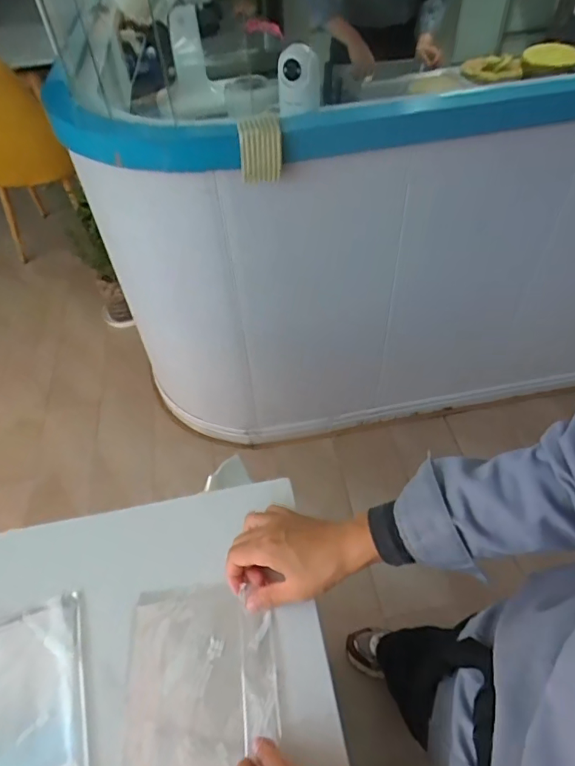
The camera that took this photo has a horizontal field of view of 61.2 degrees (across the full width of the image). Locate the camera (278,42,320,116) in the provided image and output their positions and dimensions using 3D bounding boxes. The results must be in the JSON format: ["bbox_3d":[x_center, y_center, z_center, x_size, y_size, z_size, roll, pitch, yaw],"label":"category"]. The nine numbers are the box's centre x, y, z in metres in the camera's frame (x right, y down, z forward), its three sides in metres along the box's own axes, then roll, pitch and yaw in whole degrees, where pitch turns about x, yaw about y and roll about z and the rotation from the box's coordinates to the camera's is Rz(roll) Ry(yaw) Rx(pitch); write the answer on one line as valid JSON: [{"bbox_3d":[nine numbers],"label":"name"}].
[{"bbox_3d":[0.027,-0.601,0.959,0.089,0.110,0.076,-3,49,1],"label":"camera"}]

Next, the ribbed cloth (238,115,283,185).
[{"bbox_3d":[-0.051,-0.461,0.955,0.081,0.093,0.085,-3,49,1],"label":"ribbed cloth"}]

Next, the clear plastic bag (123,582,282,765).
[{"bbox_3d":[-0.071,0.286,0.407,0.128,0.008,0.229,-7,47,-2],"label":"clear plastic bag"}]

